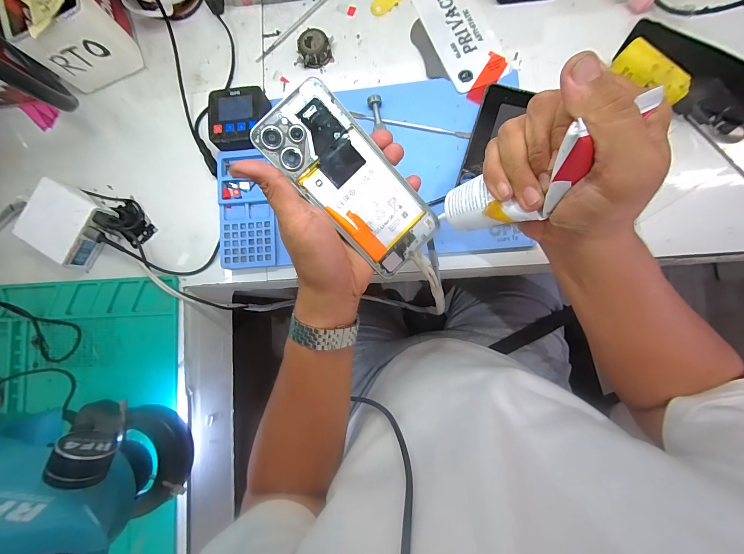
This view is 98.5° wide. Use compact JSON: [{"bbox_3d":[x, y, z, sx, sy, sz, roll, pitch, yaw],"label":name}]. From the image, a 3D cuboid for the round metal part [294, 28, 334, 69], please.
[{"bbox_3d":[-0.075,-0.296,0.416,0.043,0.022,0.042,-1,84,6],"label":"round metal part"}]

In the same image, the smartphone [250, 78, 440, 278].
[{"bbox_3d":[-0.016,-0.081,0.276,0.072,0.006,0.166,-45,104,0],"label":"smartphone"}]

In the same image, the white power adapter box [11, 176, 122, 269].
[{"bbox_3d":[-0.396,-0.070,0.419,0.084,0.044,0.084,31,88,9],"label":"white power adapter box"}]

